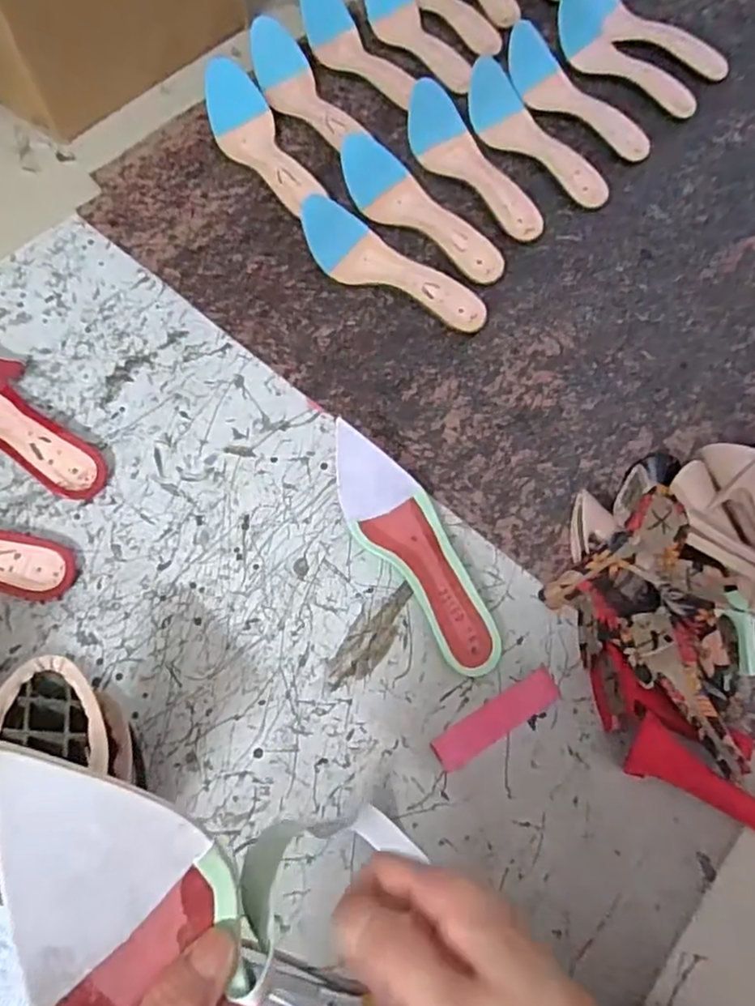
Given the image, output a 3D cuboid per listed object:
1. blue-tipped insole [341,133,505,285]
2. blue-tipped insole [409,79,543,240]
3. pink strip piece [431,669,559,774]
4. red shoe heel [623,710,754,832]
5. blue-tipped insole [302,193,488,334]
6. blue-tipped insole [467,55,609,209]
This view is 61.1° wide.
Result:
[{"bbox_3d":[0.053,-0.328,0.709,0.216,0.054,0.076,36,71,13],"label":"blue-tipped insole"},{"bbox_3d":[0.112,-0.398,0.739,0.067,0.049,0.228,-35,72,-15],"label":"blue-tipped insole"},{"bbox_3d":[0.100,0.179,0.530,0.116,0.004,0.027,-30,71,-13],"label":"pink strip piece"},{"bbox_3d":[0.250,0.221,0.497,0.123,0.036,0.038,35,70,12],"label":"red shoe heel"},{"bbox_3d":[0.021,-0.255,0.679,0.213,0.057,0.068,23,68,8],"label":"blue-tipped insole"},{"bbox_3d":[0.196,-0.442,0.759,0.211,0.056,0.084,36,71,13],"label":"blue-tipped insole"}]

